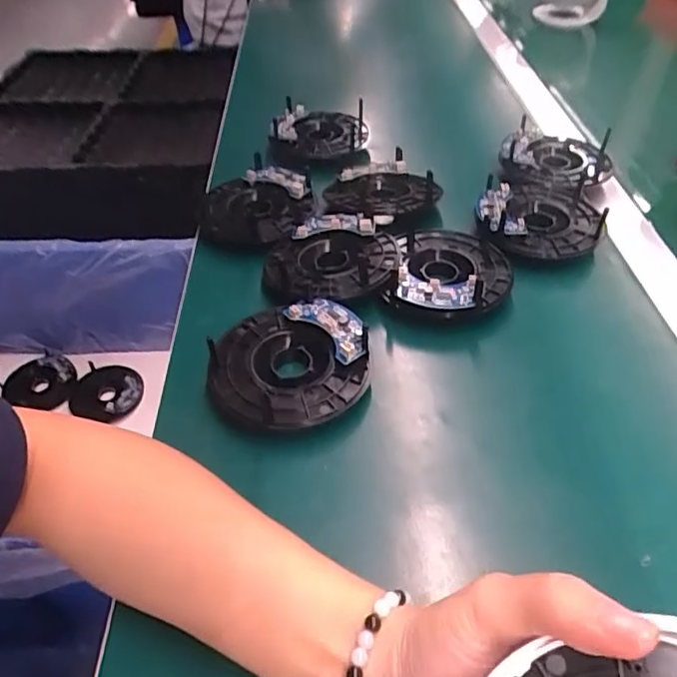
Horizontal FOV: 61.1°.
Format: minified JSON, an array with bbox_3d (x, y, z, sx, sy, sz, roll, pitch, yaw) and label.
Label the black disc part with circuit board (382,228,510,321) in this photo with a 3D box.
[{"bbox_3d":[0.083,-0.051,0.422,0.084,0.027,0.094,6,46,9],"label":"black disc part with circuit board"}]

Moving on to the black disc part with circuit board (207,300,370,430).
[{"bbox_3d":[-0.031,0.016,0.362,0.096,0.028,0.091,0,45,2],"label":"black disc part with circuit board"}]

